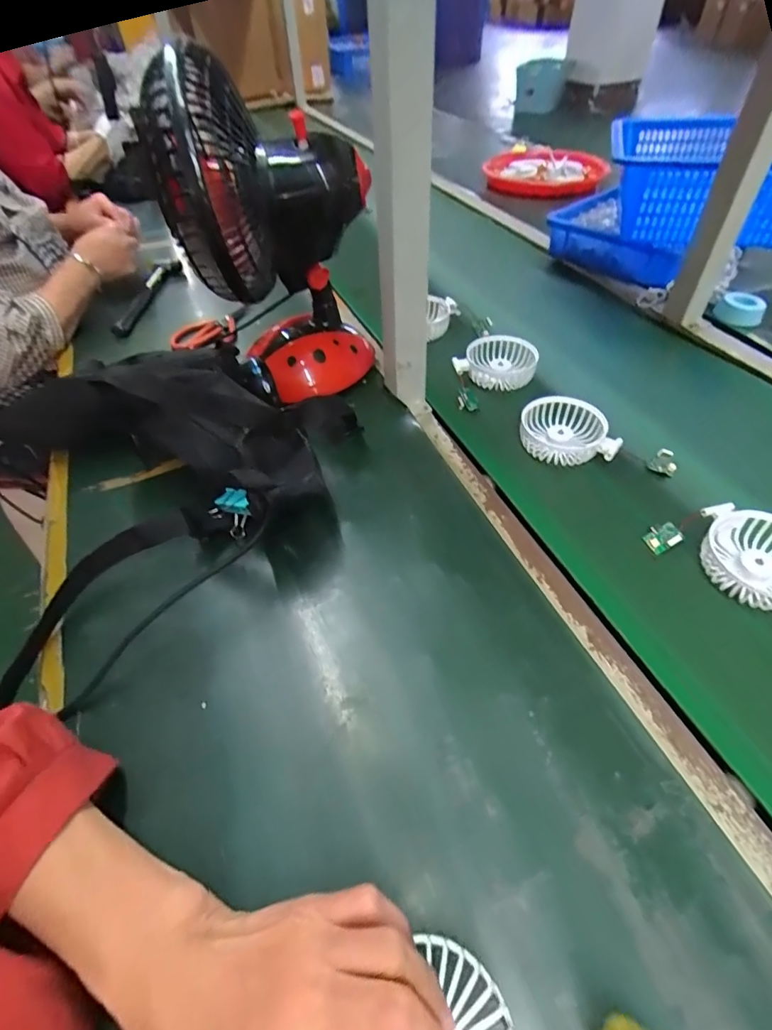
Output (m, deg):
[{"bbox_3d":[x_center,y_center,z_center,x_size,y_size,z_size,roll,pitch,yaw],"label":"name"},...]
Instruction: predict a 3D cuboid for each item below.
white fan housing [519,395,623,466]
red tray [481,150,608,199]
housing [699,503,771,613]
[{"bbox_3d":[0.198,-0.094,0.533,0.095,0.031,0.079,4,50,9],"label":"white fan housing"},{"bbox_3d":[0.371,-0.804,1.145,0.277,0.046,0.195,18,54,13],"label":"red tray"},{"bbox_3d":[0.325,0.042,0.425,0.093,0.036,0.087,-3,49,4],"label":"housing"}]

